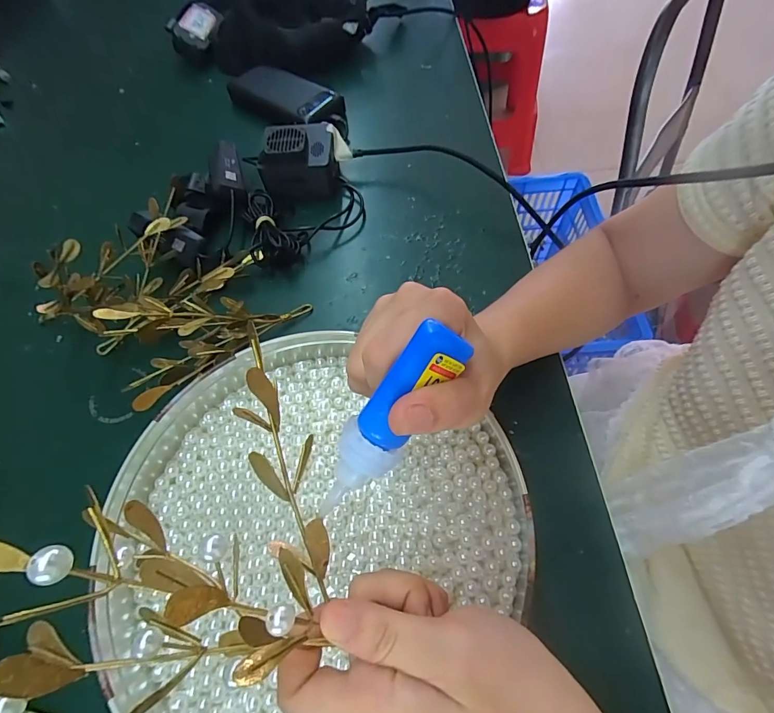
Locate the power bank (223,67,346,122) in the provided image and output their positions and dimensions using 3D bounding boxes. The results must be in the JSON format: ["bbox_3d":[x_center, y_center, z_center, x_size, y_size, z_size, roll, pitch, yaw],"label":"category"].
[{"bbox_3d":[-0.133,-0.345,0.548,0.169,0.029,0.067,30,67,18],"label":"power bank"}]

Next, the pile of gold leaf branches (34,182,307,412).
[{"bbox_3d":[-0.190,-0.058,0.355,0.171,0.094,0.154,33,68,19],"label":"pile of gold leaf branches"}]

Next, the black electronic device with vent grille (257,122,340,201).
[{"bbox_3d":[-0.096,-0.211,0.447,0.085,0.058,0.055,-14,62,-4],"label":"black electronic device with vent grille"}]

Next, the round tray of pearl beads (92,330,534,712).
[{"bbox_3d":[-0.060,0.112,0.269,0.284,0.046,0.268,34,69,21],"label":"round tray of pearl beads"}]

